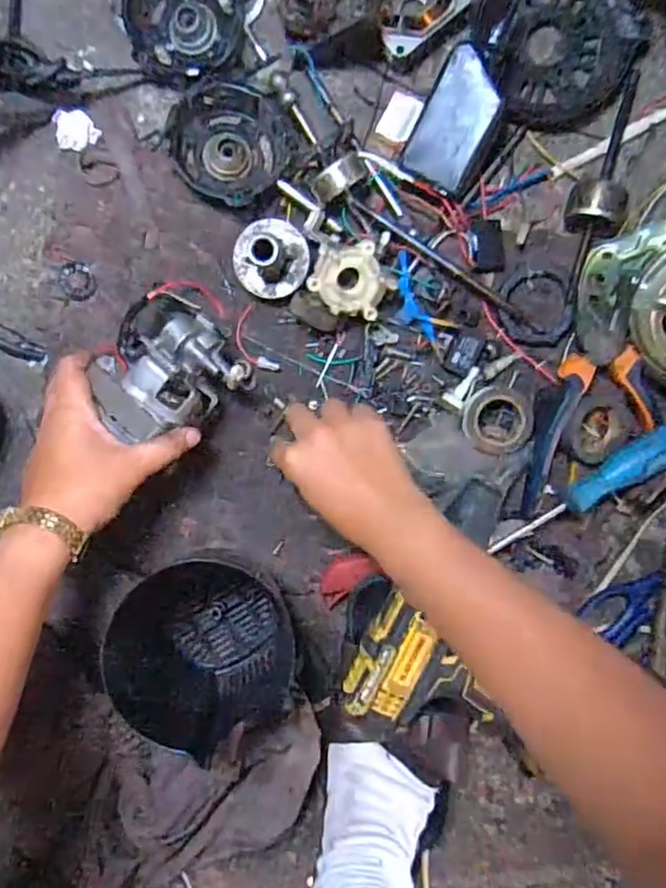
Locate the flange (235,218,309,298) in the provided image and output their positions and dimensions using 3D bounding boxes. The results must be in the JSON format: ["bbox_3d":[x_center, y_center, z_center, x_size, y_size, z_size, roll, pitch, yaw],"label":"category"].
[{"bbox_3d":[-0.048,-0.142,0.471,0.057,0.054,0.057,0,96,0],"label":"flange"}]

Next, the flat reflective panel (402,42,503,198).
[{"bbox_3d":[0.091,-0.236,0.459,0.052,0.011,0.090,30,112,10],"label":"flat reflective panel"}]

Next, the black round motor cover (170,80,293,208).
[{"bbox_3d":[-0.078,-0.229,0.475,0.087,0.030,0.087,0,96,0],"label":"black round motor cover"}]

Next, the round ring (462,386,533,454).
[{"bbox_3d":[0.131,-0.019,0.496,0.053,0.023,0.052,0,96,0],"label":"round ring"}]

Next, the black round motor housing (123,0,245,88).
[{"bbox_3d":[-0.112,-0.324,0.473,0.085,0.022,0.084,0,96,0],"label":"black round motor housing"}]

